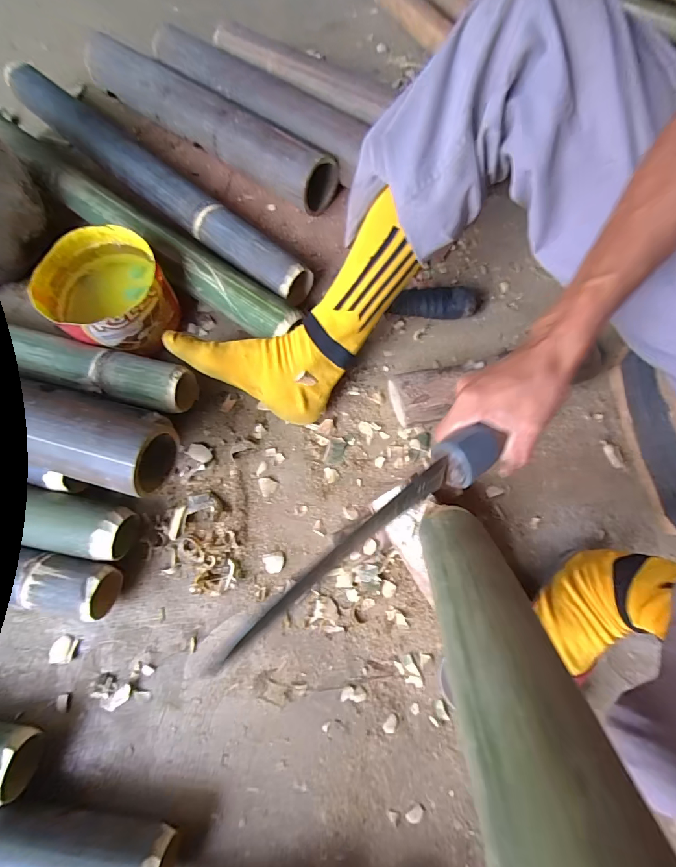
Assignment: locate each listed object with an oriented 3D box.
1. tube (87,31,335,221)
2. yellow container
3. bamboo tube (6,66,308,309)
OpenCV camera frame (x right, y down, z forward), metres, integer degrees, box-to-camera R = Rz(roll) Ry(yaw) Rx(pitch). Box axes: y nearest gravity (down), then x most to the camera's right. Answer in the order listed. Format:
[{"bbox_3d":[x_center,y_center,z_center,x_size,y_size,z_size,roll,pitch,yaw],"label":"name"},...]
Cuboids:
[{"bbox_3d":[-0.214,-0.504,0.639,0.488,0.085,0.082,36,77,11],"label":"tube"},{"bbox_3d":[-0.308,-0.188,0.543,0.156,0.096,0.152,32,76,10],"label":"yellow container"},{"bbox_3d":[-0.297,-0.405,0.628,0.655,0.067,0.075,40,77,12],"label":"bamboo tube"}]

